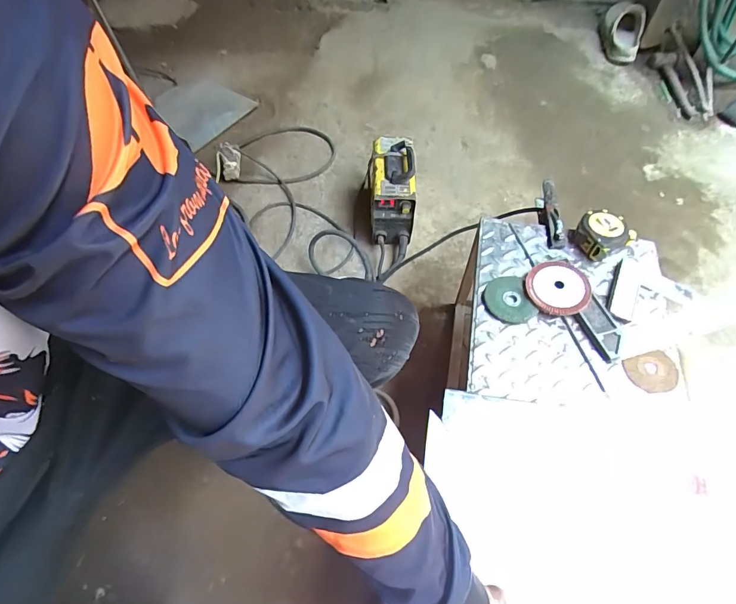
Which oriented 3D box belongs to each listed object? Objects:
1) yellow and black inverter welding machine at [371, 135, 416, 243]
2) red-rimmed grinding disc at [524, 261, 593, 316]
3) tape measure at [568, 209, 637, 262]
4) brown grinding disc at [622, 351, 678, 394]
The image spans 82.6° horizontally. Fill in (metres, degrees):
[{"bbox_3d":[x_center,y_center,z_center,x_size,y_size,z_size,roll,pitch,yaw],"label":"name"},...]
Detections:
[{"bbox_3d":[0.059,-0.288,1.070,0.109,0.181,0.216,0,57,2],"label":"yellow and black inverter welding machine"},{"bbox_3d":[0.301,-0.028,0.660,0.100,0.024,0.096,7,58,5],"label":"red-rimmed grinding disc"},{"bbox_3d":[0.399,-0.119,0.712,0.082,0.041,0.078,-1,57,1],"label":"tape measure"},{"bbox_3d":[0.412,0.101,0.602,0.081,0.009,0.056,-14,58,-7],"label":"brown grinding disc"}]

